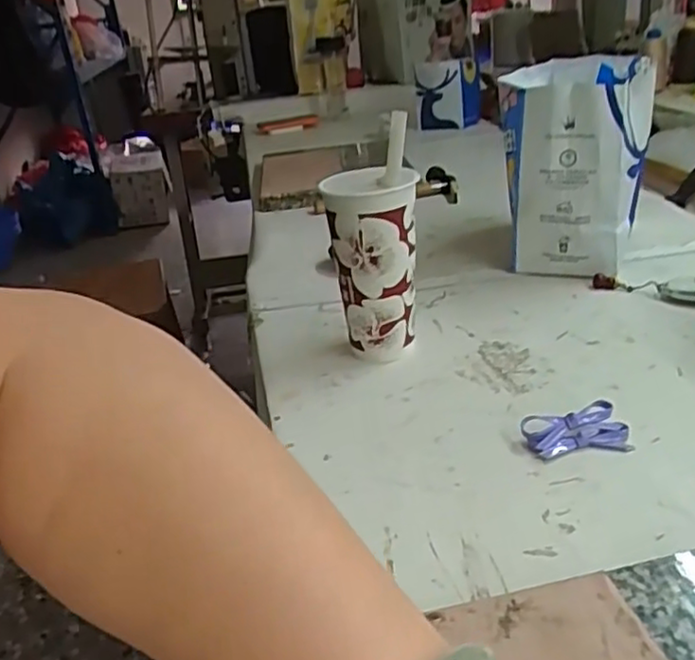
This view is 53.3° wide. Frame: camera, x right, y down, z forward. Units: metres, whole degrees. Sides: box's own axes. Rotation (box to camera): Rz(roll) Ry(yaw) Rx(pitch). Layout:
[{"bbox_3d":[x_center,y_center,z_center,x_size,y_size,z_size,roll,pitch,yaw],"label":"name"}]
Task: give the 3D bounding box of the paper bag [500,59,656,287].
[{"bbox_3d":[0.262,-0.186,0.806,0.153,0.210,0.179,7,29,25],"label":"paper bag"}]

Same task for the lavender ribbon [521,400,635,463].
[{"bbox_3d":[0.171,0.076,0.516,0.074,0.019,0.038,-8,26,-3],"label":"lavender ribbon"}]

